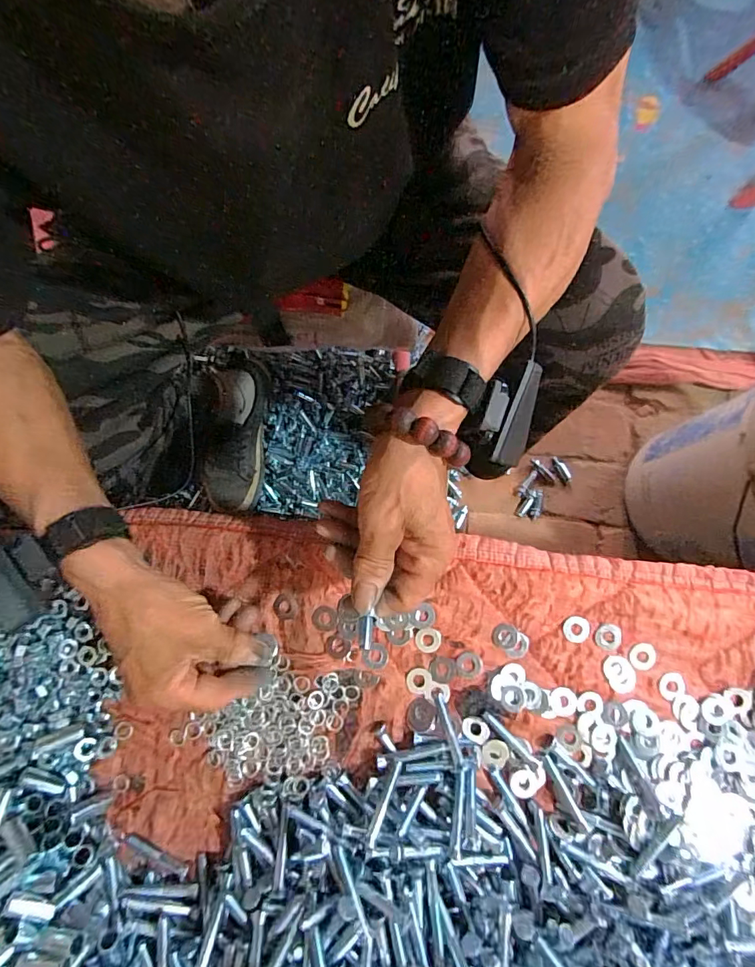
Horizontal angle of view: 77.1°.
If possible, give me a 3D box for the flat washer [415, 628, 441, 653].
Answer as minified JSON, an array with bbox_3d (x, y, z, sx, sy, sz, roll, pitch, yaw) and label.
[{"bbox_3d":[0.043,0.133,0.403,0.021,0.004,0.020,6,80,2],"label":"flat washer"}]

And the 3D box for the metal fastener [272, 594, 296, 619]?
[{"bbox_3d":[-0.083,0.109,0.419,0.020,0.004,0.021,3,79,2],"label":"metal fastener"}]

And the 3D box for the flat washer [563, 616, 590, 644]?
[{"bbox_3d":[0.171,0.125,0.405,0.022,0.004,0.022,0,79,1],"label":"flat washer"}]

